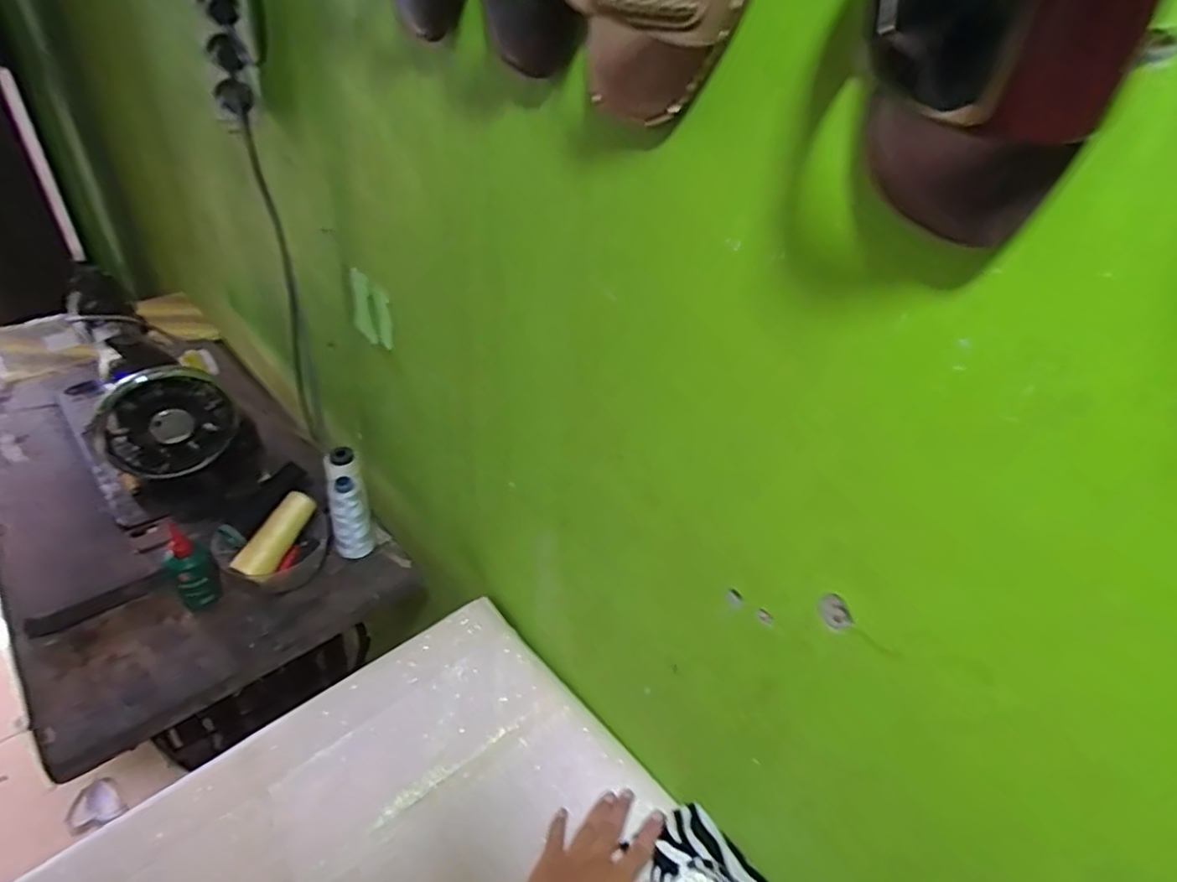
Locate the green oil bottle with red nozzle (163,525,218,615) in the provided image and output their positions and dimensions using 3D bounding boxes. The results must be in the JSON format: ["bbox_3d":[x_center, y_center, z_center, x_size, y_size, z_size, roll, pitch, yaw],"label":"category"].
[{"bbox_3d":[-0.435,0.143,0.711,0.038,0.105,0.028,-28,49,-36],"label":"green oil bottle with red nozzle"}]

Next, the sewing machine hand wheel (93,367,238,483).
[{"bbox_3d":[-0.475,-0.021,0.730,0.127,0.138,0.033,-13,42,-24],"label":"sewing machine hand wheel"}]

